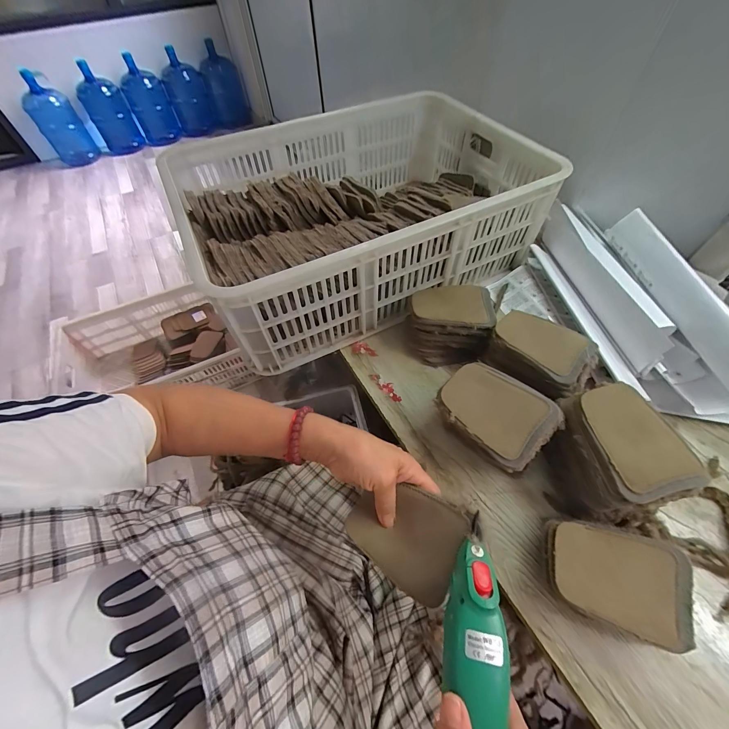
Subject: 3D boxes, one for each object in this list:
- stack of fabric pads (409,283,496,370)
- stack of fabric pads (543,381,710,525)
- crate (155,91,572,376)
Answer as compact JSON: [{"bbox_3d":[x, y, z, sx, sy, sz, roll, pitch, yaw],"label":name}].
[{"bbox_3d":[0.138,-0.068,0.538,0.132,0.091,0.109,2,55,5],"label":"stack of fabric pads"},{"bbox_3d":[0.293,0.112,0.399,0.111,0.116,0.141,-11,55,-4],"label":"stack of fabric pads"},{"bbox_3d":[-0.011,-0.307,0.634,0.600,0.192,0.461,-24,57,-14],"label":"crate"}]

